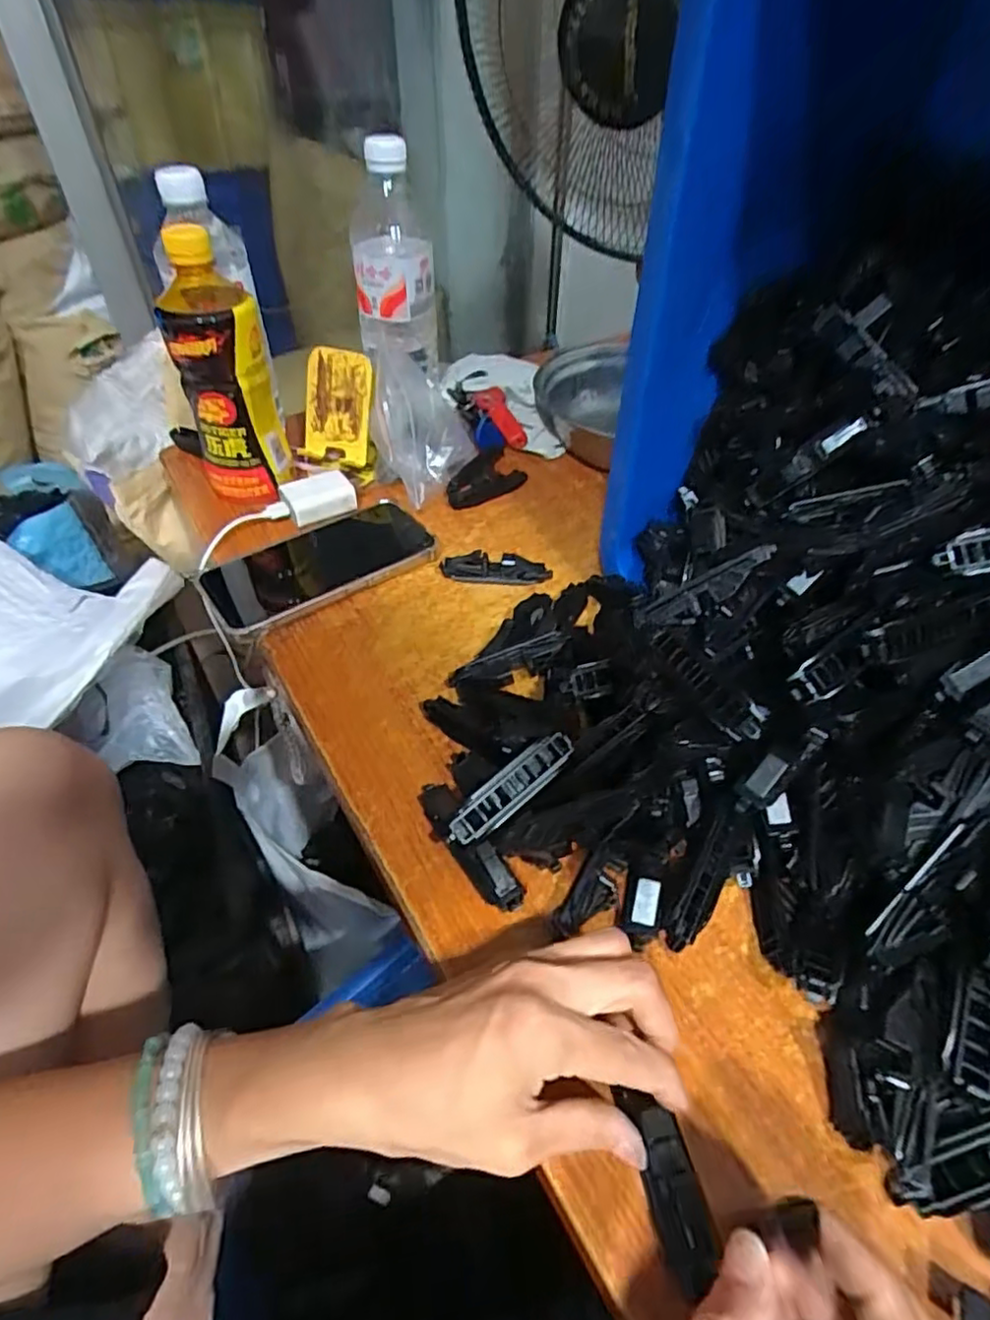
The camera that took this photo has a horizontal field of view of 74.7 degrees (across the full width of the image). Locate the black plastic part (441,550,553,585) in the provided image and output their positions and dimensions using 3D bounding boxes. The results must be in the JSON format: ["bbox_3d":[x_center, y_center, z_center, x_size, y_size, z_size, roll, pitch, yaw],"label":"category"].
[{"bbox_3d":[0.000,-0.068,0.482,0.080,0.017,0.018,2,46,2],"label":"black plastic part"}]

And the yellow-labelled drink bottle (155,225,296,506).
[{"bbox_3d":[-0.211,-0.226,0.505,0.070,0.184,0.085,-13,48,-13],"label":"yellow-labelled drink bottle"}]

